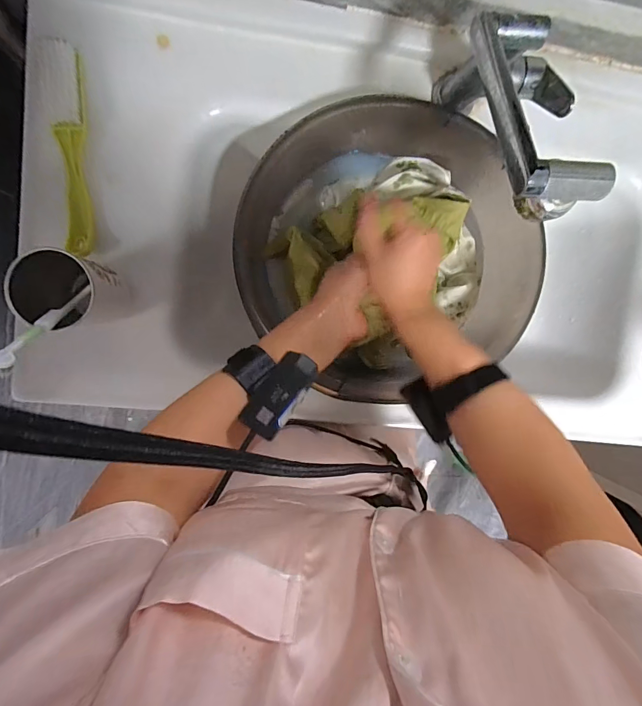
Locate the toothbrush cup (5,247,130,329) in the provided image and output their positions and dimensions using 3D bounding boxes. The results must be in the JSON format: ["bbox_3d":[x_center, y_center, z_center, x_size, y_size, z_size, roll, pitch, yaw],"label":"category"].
[{"bbox_3d":[-0.263,-0.067,0.427,0.078,0.122,0.071,-1,96,-7],"label":"toothbrush cup"}]

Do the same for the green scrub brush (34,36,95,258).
[{"bbox_3d":[-0.295,-0.232,0.449,0.049,0.025,0.232,-2,96,-7],"label":"green scrub brush"}]

